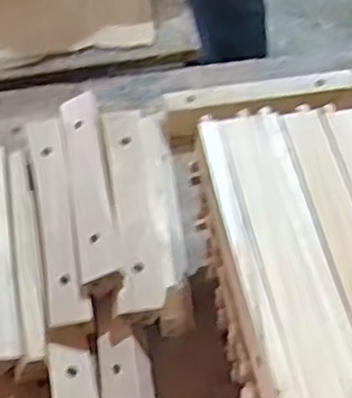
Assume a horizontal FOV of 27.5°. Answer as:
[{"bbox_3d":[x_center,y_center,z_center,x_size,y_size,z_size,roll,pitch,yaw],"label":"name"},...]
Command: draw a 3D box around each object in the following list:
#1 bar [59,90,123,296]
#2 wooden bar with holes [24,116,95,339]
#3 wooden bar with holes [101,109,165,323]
[{"bbox_3d":[-0.090,-0.019,0.749,0.042,0.017,0.252,-9,56,-5],"label":"bar"},{"bbox_3d":[-0.121,0.017,0.734,0.040,0.019,0.251,-11,56,-6],"label":"wooden bar with holes"},{"bbox_3d":[-0.044,0.007,0.737,0.044,0.020,0.243,-6,56,-3],"label":"wooden bar with holes"}]

